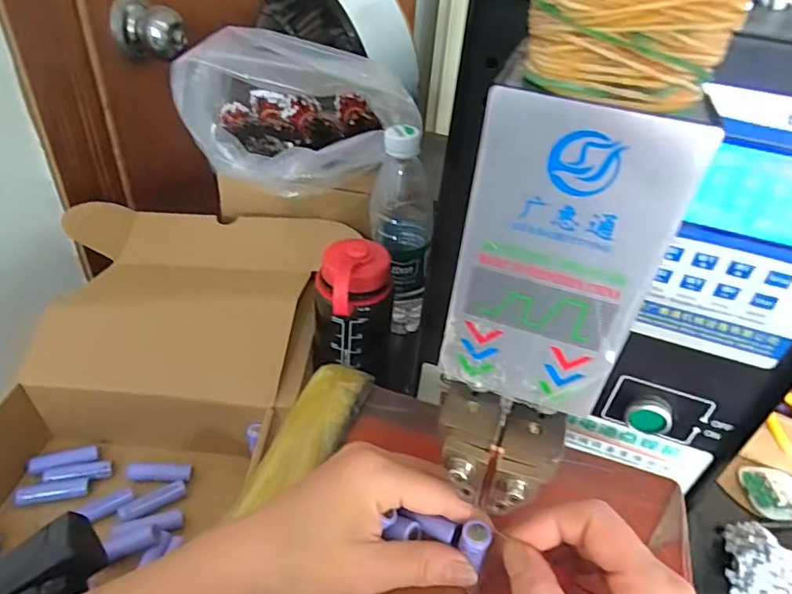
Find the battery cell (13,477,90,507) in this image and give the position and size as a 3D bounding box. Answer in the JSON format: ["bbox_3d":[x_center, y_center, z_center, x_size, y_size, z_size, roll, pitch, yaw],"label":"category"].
[{"bbox_3d":[-0.261,0.149,0.405,0.045,0.013,0.016,-6,39,-15],"label":"battery cell"}]

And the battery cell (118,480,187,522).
[{"bbox_3d":[-0.188,0.158,0.414,0.048,0.011,0.013,-24,46,-33],"label":"battery cell"}]

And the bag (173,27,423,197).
[{"bbox_3d":[-0.127,-0.212,0.563,0.195,0.125,0.222,-10,40,-19],"label":"bag"}]

